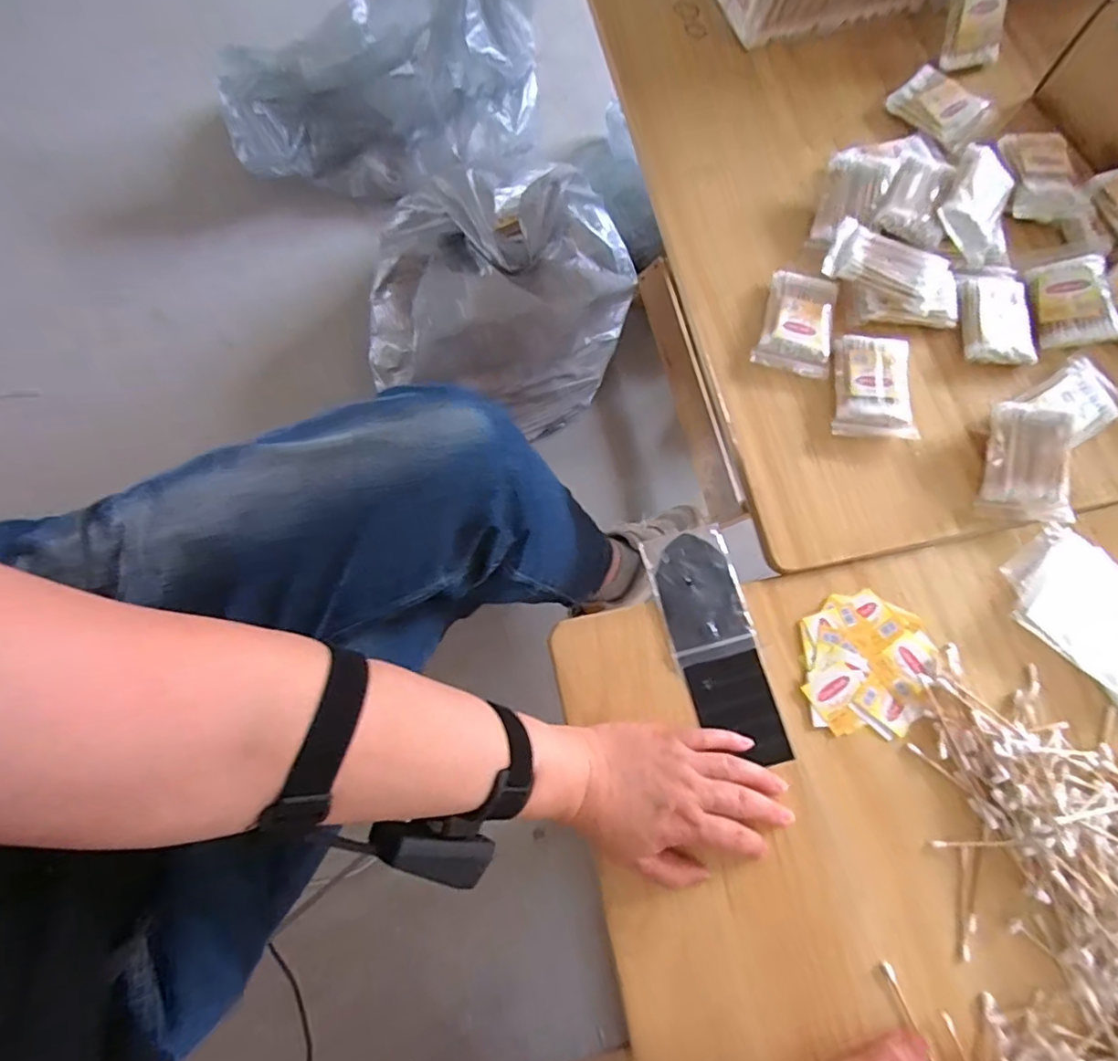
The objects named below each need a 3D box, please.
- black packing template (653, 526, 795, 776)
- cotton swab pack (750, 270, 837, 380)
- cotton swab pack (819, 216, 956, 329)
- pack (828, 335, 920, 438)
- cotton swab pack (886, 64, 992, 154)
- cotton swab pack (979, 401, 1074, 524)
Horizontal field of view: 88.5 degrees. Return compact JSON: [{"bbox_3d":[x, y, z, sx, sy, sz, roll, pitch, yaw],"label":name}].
[{"bbox_3d":[0.121,0.091,0.440,0.061,0.009,0.174,-16,79,-6],"label":"black packing template"},{"bbox_3d":[0.205,-0.176,0.487,0.060,0.016,0.087,17,77,5],"label":"cotton swab pack"},{"bbox_3d":[0.287,-0.216,0.490,0.118,0.030,0.064,27,78,8],"label":"cotton swab pack"},{"bbox_3d":[0.260,-0.119,0.473,0.063,0.015,0.086,7,76,3],"label":"pack"},{"bbox_3d":[0.363,-0.401,0.543,0.056,0.018,0.084,-42,79,-8],"label":"cotton swab pack"},{"bbox_3d":[0.366,-0.054,0.444,0.061,0.020,0.092,6,94,10],"label":"cotton swab pack"}]

